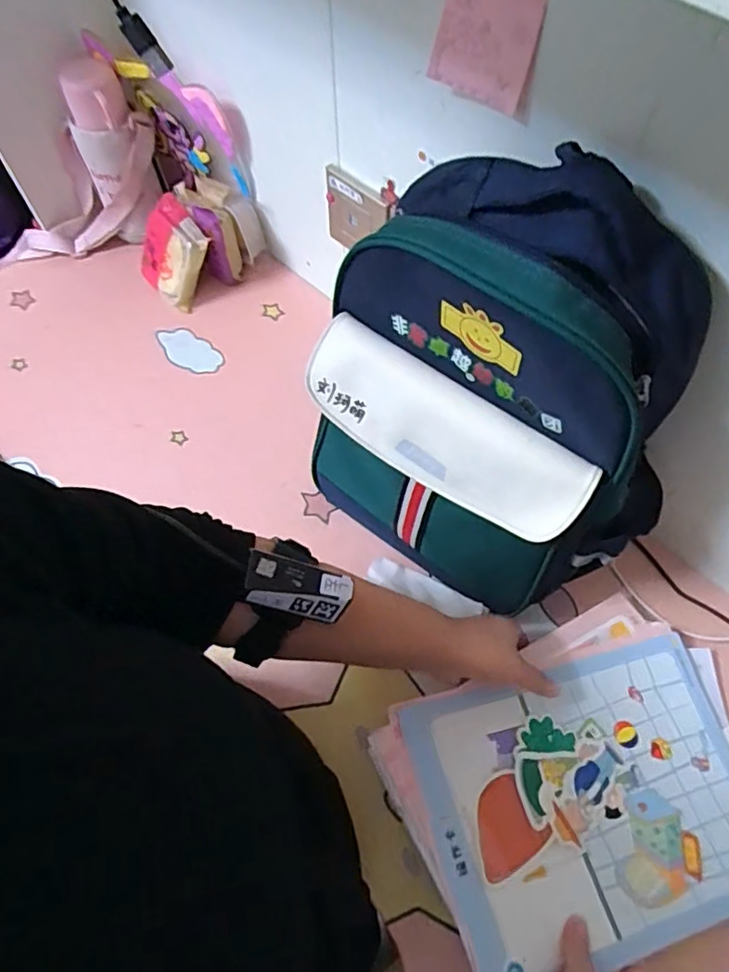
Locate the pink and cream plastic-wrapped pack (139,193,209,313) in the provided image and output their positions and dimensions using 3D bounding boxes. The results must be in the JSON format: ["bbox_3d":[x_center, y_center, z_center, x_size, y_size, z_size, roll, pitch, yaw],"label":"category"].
[{"bbox_3d":[-0.245,-0.302,0.768,0.097,0.109,0.035,42,37,11],"label":"pink and cream plastic-wrapped pack"}]

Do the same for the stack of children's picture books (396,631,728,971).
[{"bbox_3d":[0.187,0.254,0.483,0.278,0.017,0.206,-9,60,-15],"label":"stack of children's picture books"}]

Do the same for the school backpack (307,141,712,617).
[{"bbox_3d":[0.095,-0.057,0.493,0.301,0.338,0.166,29,66,15],"label":"school backpack"}]

